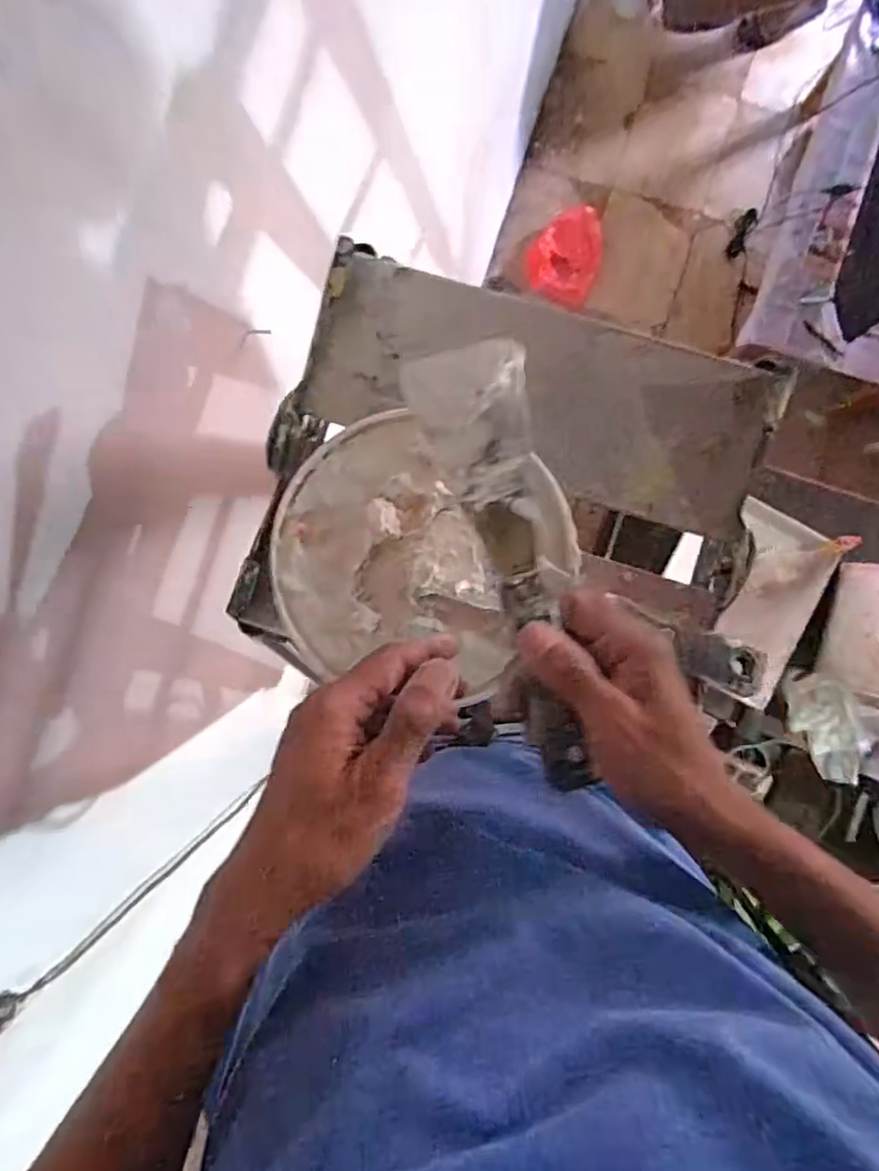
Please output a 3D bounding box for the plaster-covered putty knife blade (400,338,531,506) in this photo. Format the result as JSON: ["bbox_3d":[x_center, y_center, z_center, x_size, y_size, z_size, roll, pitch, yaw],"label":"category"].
[{"bbox_3d":[0.016,-0.073,0.293,0.054,0.014,0.069,-11,88,1],"label":"plaster-covered putty knife blade"}]

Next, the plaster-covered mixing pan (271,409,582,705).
[{"bbox_3d":[-0.009,-0.021,0.382,0.174,0.033,0.153,8,89,2],"label":"plaster-covered mixing pan"}]

